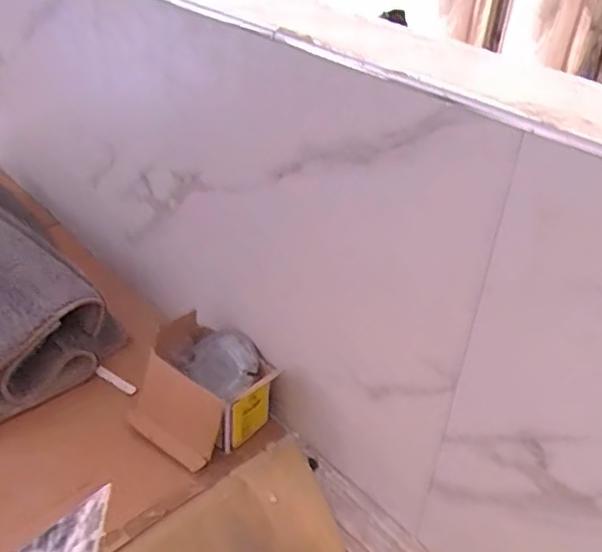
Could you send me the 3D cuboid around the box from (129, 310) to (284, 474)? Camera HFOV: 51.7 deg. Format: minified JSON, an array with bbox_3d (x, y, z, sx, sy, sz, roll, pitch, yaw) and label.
[{"bbox_3d":[-0.128,0.149,0.799,0.163,0.096,0.170,-27,45,-34],"label":"box"}]

